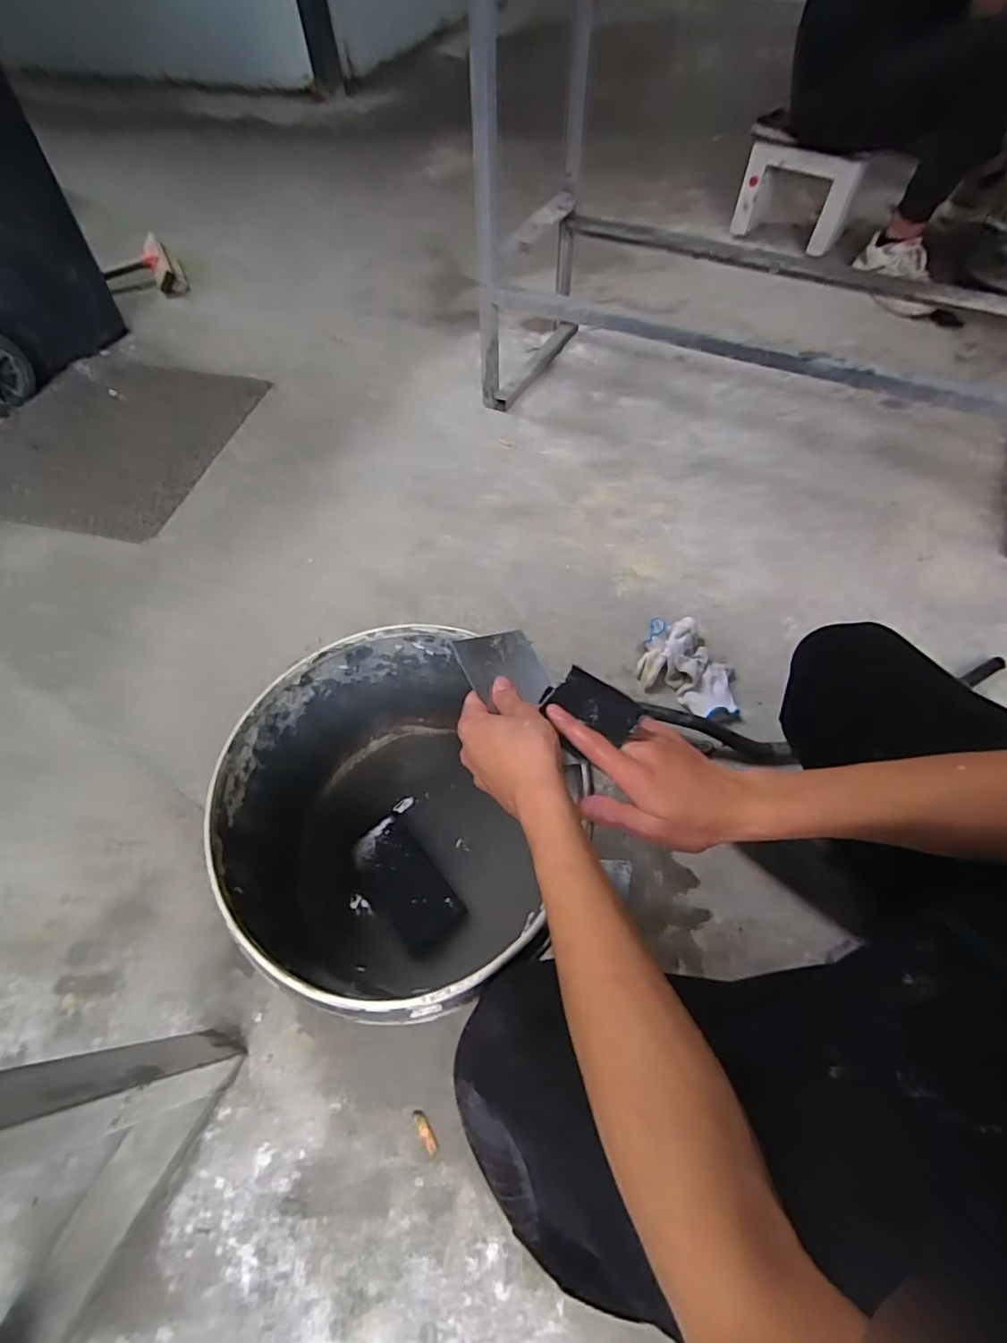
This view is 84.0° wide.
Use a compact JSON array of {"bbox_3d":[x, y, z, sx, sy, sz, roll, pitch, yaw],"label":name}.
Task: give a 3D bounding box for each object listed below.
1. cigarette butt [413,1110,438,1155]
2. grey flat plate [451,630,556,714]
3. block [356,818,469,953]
[{"bbox_3d":[-0.087,0.512,0.622,0.013,0.005,0.043,-28,61,-16],"label":"cigarette butt"},{"bbox_3d":[-0.001,-0.004,0.484,0.067,0.004,0.072,-12,60,-22],"label":"grey flat plate"},{"bbox_3d":[-0.109,0.224,0.592,0.075,0.019,0.140,-36,63,-17],"label":"block"}]

